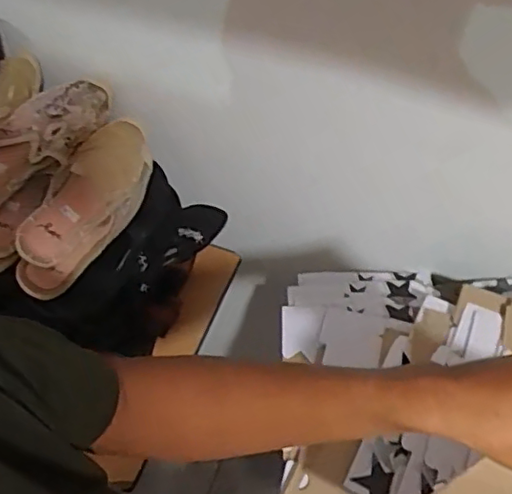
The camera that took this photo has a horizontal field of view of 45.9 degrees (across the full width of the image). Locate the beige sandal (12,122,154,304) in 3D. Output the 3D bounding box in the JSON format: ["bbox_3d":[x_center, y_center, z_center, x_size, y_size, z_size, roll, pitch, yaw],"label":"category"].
[{"bbox_3d":[-0.219,-0.060,0.771,0.079,0.096,0.260,23,59,14],"label":"beige sandal"}]

